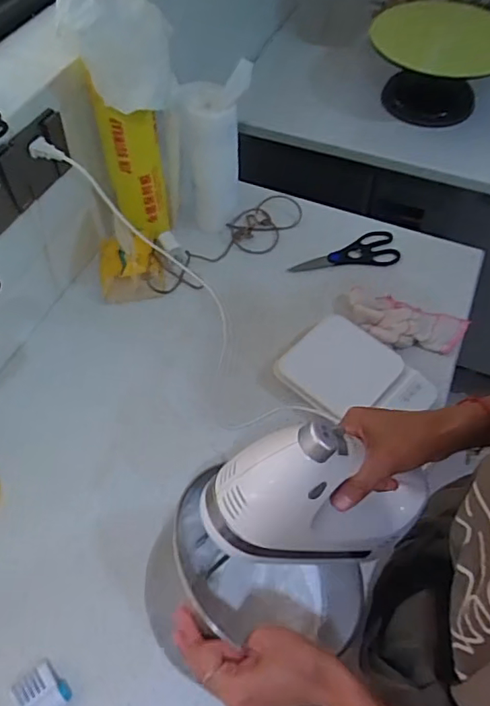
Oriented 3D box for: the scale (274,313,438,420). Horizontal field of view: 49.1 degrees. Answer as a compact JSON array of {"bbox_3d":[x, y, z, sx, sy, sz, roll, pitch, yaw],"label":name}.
[{"bbox_3d":[0.154,0.033,0.770,0.203,0.036,0.146,38,64,23],"label":"scale"}]

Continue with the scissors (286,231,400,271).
[{"bbox_3d":[0.170,-0.173,0.933,0.187,0.019,0.069,-8,56,-5],"label":"scissors"}]

